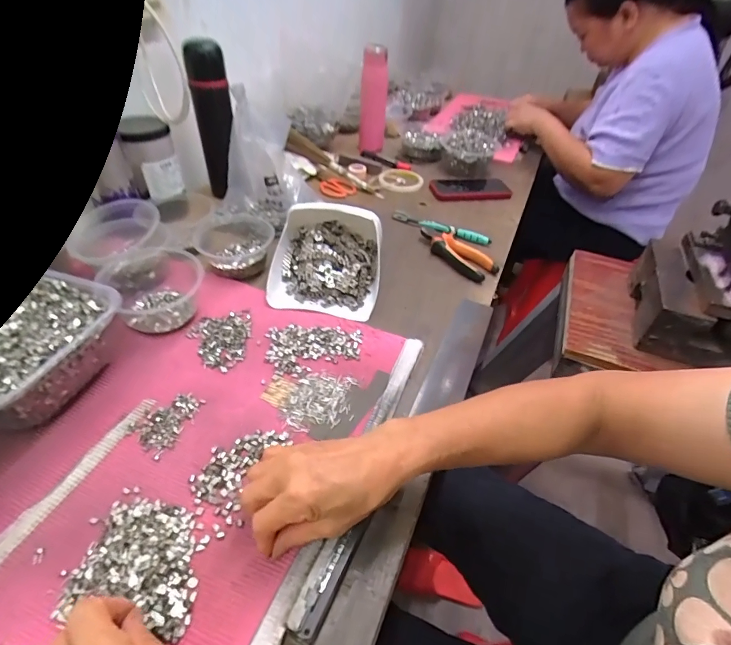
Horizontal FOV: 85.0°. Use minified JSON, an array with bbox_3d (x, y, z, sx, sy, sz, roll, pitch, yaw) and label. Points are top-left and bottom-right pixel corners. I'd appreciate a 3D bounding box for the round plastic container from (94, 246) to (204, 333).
[{"bbox_3d":[-0.270,-0.048,0.508,0.120,0.062,0.106,36,51,28],"label":"round plastic container"}]

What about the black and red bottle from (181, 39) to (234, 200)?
[{"bbox_3d":[-0.266,-0.348,0.708,0.062,0.245,0.063,-4,44,-11],"label":"black and red bottle"}]

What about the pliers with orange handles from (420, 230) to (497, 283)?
[{"bbox_3d":[0.148,-0.117,0.665,0.054,0.020,0.149,-22,50,-27],"label":"pliers with orange handles"}]

